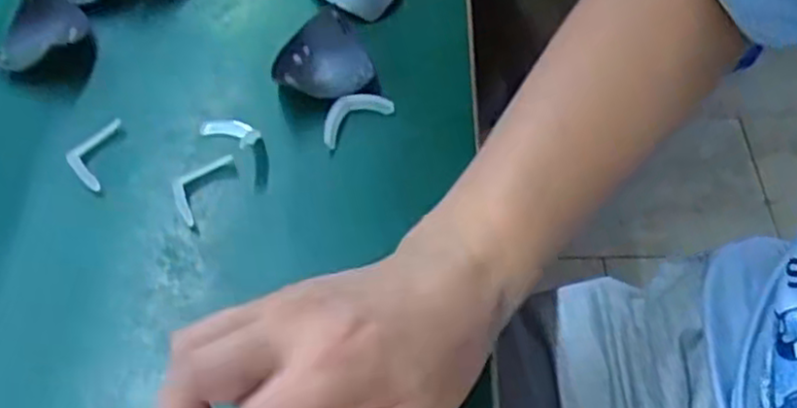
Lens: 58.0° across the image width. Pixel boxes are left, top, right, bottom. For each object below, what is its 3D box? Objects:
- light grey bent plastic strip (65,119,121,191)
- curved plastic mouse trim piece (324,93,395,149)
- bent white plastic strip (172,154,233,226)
[{"bbox_3d":[-0.173,-0.028,0.402,0.025,0.008,0.048,2,56,2],"label":"light grey bent plastic strip"},{"bbox_3d":[-0.027,-0.051,0.418,0.044,0.013,0.021,-29,61,-17],"label":"curved plastic mouse trim piece"},{"bbox_3d":[-0.111,-0.010,0.391,0.022,0.005,0.046,18,58,12],"label":"bent white plastic strip"}]

